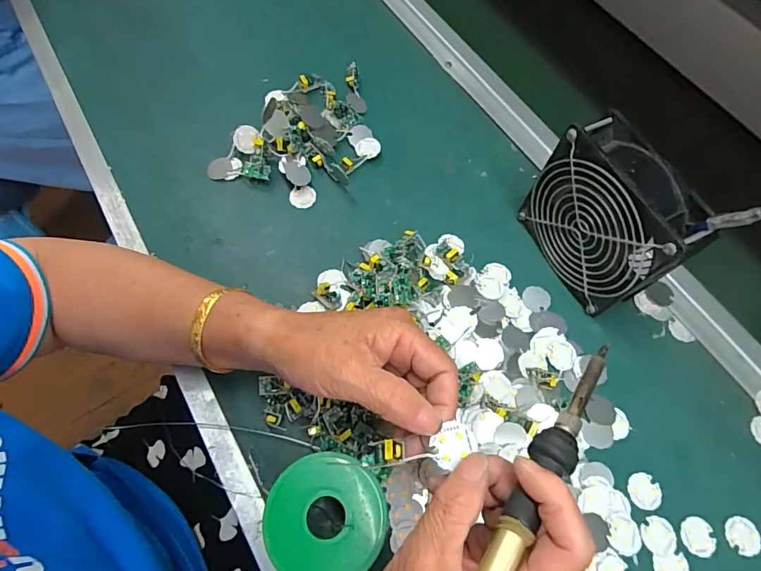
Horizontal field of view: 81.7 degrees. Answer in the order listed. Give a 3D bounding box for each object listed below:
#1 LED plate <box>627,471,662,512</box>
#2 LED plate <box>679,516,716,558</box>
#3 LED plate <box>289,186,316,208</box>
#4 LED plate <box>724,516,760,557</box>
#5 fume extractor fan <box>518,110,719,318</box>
[{"bbox_3d":[0.194,0.151,0.323,0.024,0.004,0.024,1,66,-3],"label":"LED plate"},{"bbox_3d":[0.226,0.178,0.312,0.024,0.004,0.025,1,66,-3],"label":"LED plate"},{"bbox_3d":[-0.073,-0.083,0.414,0.024,0.007,0.020,-2,66,-4],"label":"LED plate"},{"bbox_3d":[0.260,0.179,0.313,0.024,0.004,0.024,1,66,-3],"label":"LED plate"},{"bbox_3d":[0.177,-0.050,0.353,0.047,0.115,0.117,-25,69,-14],"label":"fume extractor fan"}]

